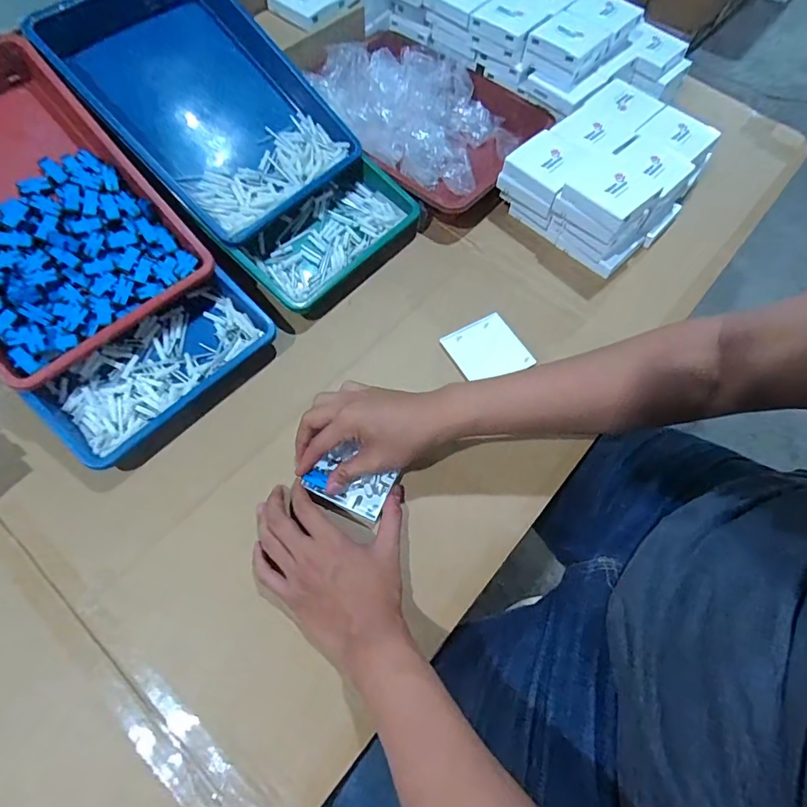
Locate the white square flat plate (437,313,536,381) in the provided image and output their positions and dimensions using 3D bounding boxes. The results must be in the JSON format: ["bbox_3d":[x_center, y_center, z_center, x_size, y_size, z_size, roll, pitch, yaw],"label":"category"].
[{"bbox_3d":[0.102,-0.064,0.573,0.085,0.016,0.082,-22,67,-14],"label":"white square flat plate"}]

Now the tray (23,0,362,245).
[{"bbox_3d":[-0.241,-0.378,0.575,0.323,0.060,0.245,47,69,-10],"label":"tray"}]

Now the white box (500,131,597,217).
[{"bbox_3d":[0.192,-0.309,0.626,0.087,0.053,0.088,-40,72,-20],"label":"white box"}]

